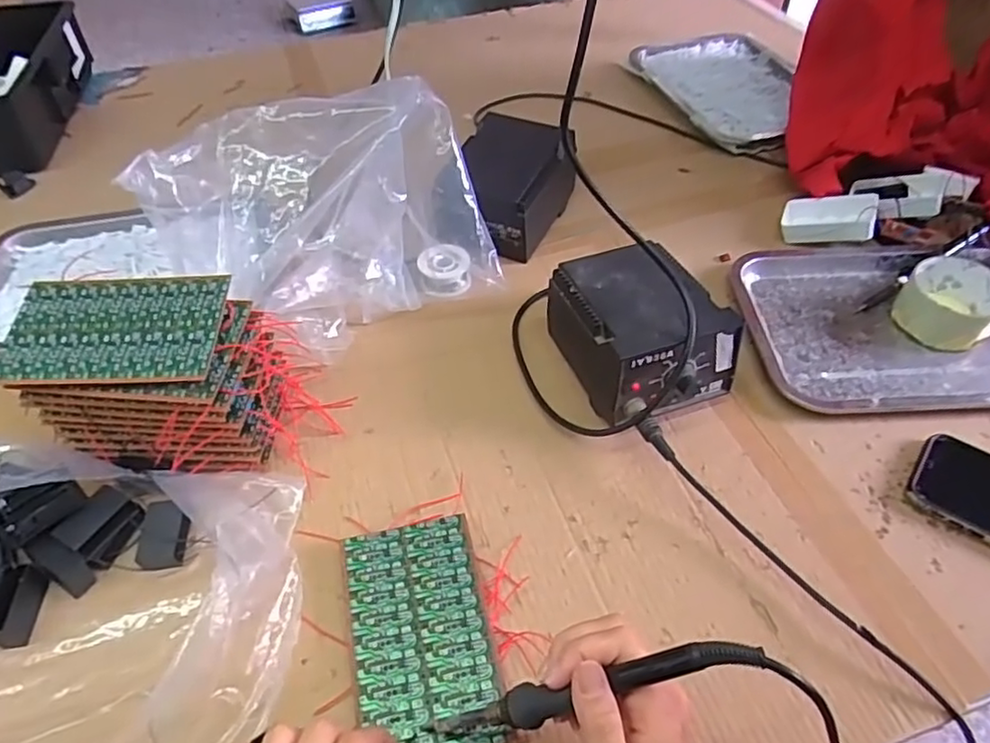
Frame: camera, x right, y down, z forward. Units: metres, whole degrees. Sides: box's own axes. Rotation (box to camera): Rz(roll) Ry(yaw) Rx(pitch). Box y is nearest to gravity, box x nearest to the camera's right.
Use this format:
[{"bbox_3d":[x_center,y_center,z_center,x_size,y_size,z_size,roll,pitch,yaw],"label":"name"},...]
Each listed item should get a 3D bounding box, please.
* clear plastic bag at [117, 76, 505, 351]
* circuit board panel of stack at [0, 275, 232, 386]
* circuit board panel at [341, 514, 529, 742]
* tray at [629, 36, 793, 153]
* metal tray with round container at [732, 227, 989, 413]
[{"bbox_3d":[-0.164,-0.144,0.611,0.298,0.177,0.167,-12,49,-9],"label":"clear plastic bag"},{"bbox_3d":[-0.283,-0.033,0.487,0.153,0.006,0.093,-1,58,1],"label":"circuit board panel of stack"},{"bbox_3d":[-0.049,0.178,0.441,0.093,0.011,0.158,-11,49,-8],"label":"circuit board panel"},{"bbox_3d":[0.348,-0.414,0.941,0.215,0.021,0.322,-13,49,-10],"label":"tray"},{"bbox_3d":[0.395,-0.061,0.608,0.311,0.051,0.222,-4,48,-2],"label":"metal tray with round container"}]

